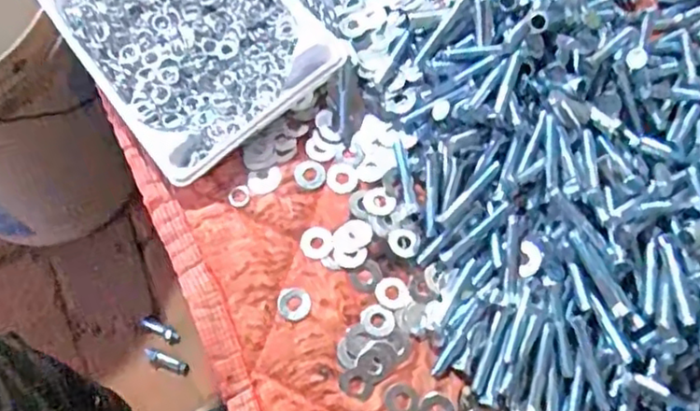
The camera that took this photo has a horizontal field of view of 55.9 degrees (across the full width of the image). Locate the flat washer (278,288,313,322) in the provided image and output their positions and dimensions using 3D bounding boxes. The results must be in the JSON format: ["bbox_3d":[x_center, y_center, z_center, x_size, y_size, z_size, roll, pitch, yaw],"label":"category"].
[{"bbox_3d":[-0.036,0.065,0.436,0.022,0.004,0.022,-23,69,-7],"label":"flat washer"}]

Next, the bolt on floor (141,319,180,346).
[{"bbox_3d":[-0.259,0.170,0.898,0.065,0.010,0.017,26,72,12],"label":"bolt on floor"}]

